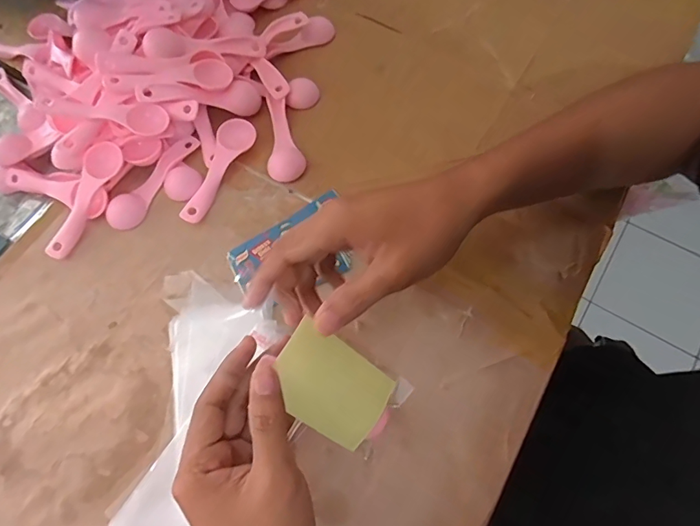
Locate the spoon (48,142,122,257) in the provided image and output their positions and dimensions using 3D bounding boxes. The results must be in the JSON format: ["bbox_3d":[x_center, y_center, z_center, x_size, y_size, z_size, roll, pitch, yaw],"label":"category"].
[{"bbox_3d":[-0.239,-0.057,0.396,0.027,0.012,0.111,24,86,7],"label":"spoon"}]

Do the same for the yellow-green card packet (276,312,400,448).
[{"bbox_3d":[-0.012,0.086,0.307,0.090,0.004,0.058,41,71,-24],"label":"yellow-green card packet"}]

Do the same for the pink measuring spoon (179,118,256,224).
[{"bbox_3d":[-0.126,-0.088,0.413,0.032,0.010,0.111,25,71,12],"label":"pink measuring spoon"}]

